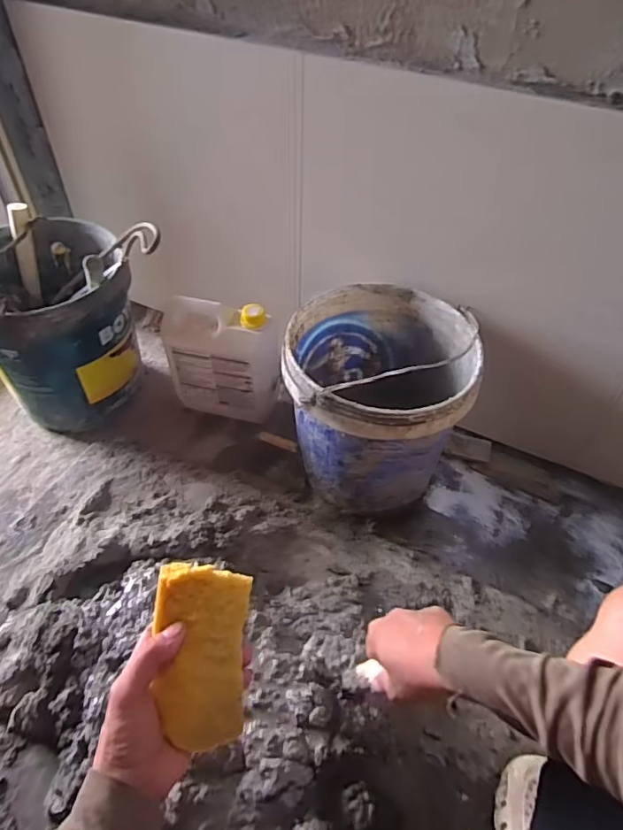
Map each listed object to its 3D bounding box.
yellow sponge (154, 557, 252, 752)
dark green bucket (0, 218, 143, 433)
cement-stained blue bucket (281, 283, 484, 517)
[{"bbox_3d":[-0.092,0.195,0.430,0.073,0.024,0.135,6,76,-19],"label":"yellow sponge"},{"bbox_3d":[-0.487,-0.172,1.018,0.276,0.318,0.301,1,50,-1],"label":"dark green bucket"},{"bbox_3d":[0.107,-0.025,0.903,0.291,0.282,0.295,1,50,-1],"label":"cement-stained blue bucket"}]

